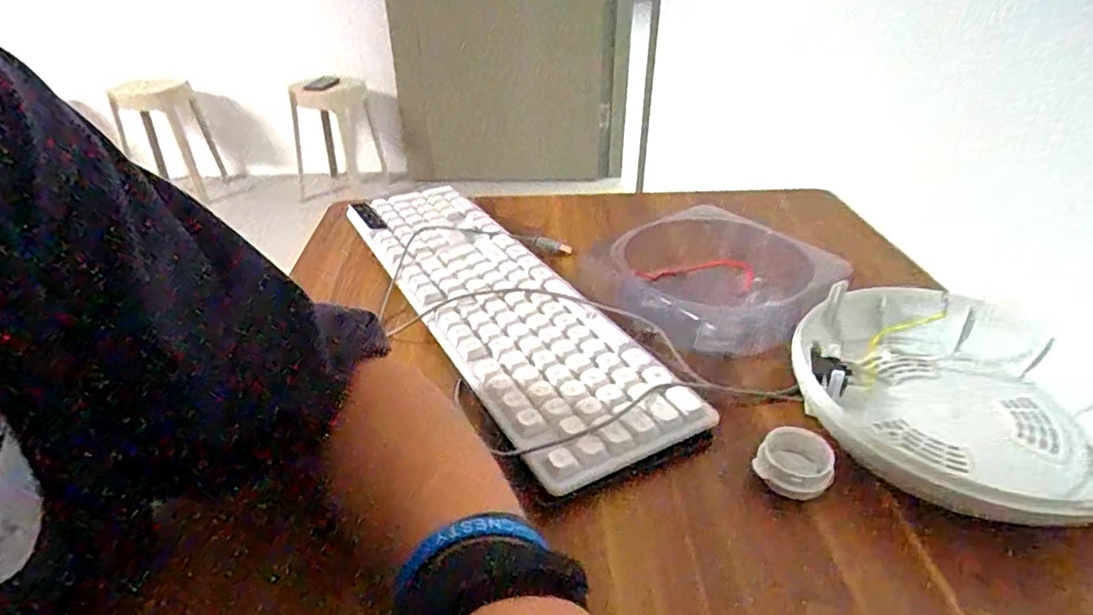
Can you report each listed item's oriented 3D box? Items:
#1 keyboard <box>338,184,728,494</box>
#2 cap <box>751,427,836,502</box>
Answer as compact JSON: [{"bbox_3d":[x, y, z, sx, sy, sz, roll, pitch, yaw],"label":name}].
[{"bbox_3d":[-0.052,-0.017,0.501,0.118,0.022,0.417,-17,37,-26],"label":"keyboard"},{"bbox_3d":[0.144,0.091,0.352,0.041,0.024,0.033,20,38,26],"label":"cap"}]

